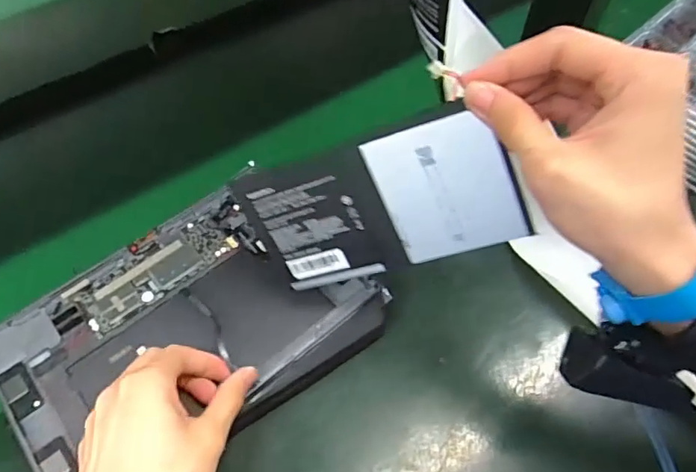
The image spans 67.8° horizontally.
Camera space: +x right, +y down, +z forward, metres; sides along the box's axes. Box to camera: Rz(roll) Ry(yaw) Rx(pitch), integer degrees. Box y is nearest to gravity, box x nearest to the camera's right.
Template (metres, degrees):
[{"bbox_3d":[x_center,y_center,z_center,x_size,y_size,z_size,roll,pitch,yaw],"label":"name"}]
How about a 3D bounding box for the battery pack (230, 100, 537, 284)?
[{"bbox_3d":[0.018,-0.017,0.320,0.165,0.087,0.005,-15,26,25],"label":"battery pack"}]

